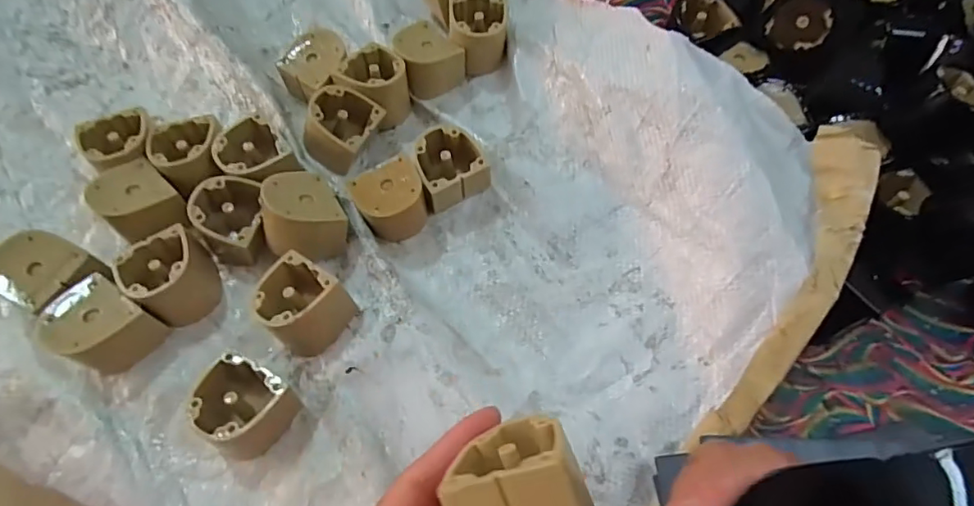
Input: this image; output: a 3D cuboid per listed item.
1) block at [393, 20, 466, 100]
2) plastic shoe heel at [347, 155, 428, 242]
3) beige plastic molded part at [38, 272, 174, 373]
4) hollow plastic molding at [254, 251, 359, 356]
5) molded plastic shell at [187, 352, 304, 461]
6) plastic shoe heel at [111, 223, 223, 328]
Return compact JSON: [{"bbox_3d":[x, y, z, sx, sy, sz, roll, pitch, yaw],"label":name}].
[{"bbox_3d":[-0.048,-0.157,0.428,0.048,0.037,0.043,-30,67,-14],"label":"block"},{"bbox_3d":[-0.067,-0.036,0.370,0.043,0.039,0.043,-26,66,-12],"label":"plastic shoe heel"},{"bbox_3d":[-0.238,0.046,0.325,0.051,0.037,0.046,31,68,15],"label":"beige plastic molded part"},{"bbox_3d":[-0.116,0.032,0.331,0.054,0.043,0.046,36,69,16],"label":"hollow plastic molding"},{"bbox_3d":[-0.141,0.088,0.305,0.045,0.040,0.046,28,67,13],"label":"molded plastic shell"},{"bbox_3d":[-0.203,0.015,0.342,0.047,0.041,0.054,-34,68,-15],"label":"plastic shoe heel"}]

